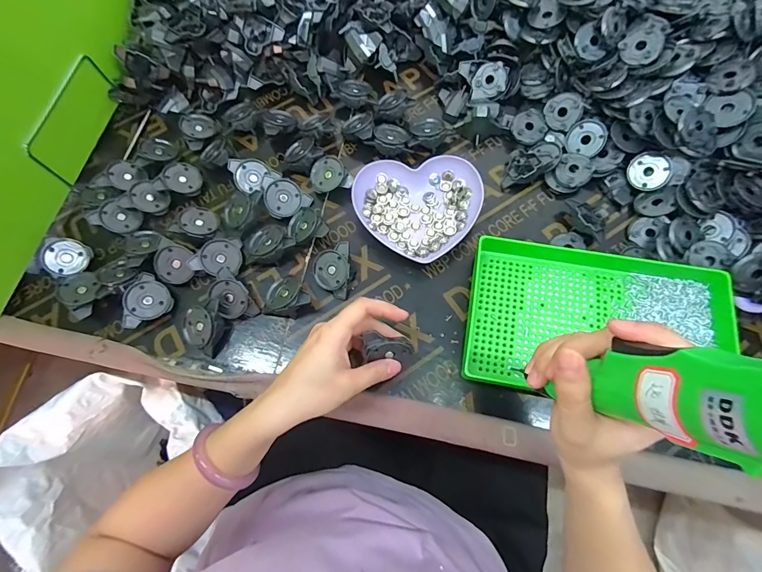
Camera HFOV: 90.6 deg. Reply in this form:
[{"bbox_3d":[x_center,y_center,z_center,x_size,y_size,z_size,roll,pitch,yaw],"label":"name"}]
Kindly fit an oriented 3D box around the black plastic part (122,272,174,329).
[{"bbox_3d":[-0.266,0.015,0.419,0.053,0.013,0.051,-33,93,-24],"label":"black plastic part"}]

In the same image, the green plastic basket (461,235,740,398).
[{"bbox_3d":[0.216,0.035,0.387,0.248,0.034,0.161,9,72,6],"label":"green plastic basket"}]

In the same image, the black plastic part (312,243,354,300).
[{"bbox_3d":[-0.054,-0.016,0.427,0.046,0.016,0.059,-12,81,17],"label":"black plastic part"}]

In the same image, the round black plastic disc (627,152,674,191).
[{"bbox_3d":[0.315,-0.135,0.443,0.045,0.007,0.043,3,97,21],"label":"round black plastic disc"}]

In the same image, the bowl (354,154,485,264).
[{"bbox_3d":[0.045,-0.105,0.453,0.140,0.026,0.134,0,72,1],"label":"bowl"}]

